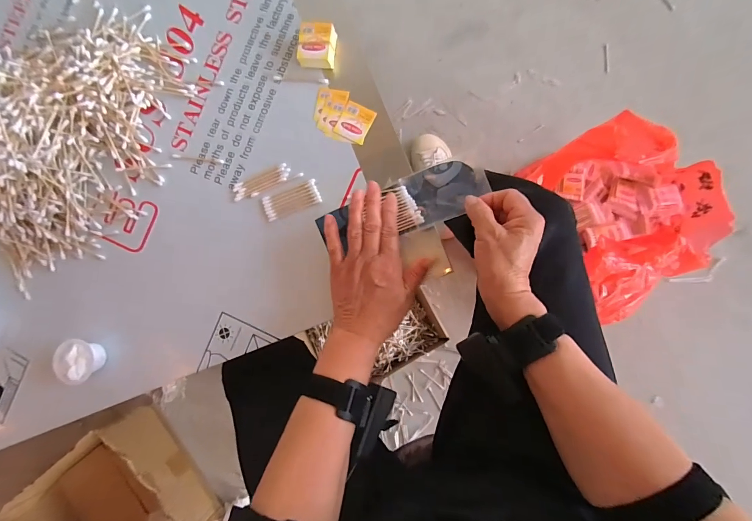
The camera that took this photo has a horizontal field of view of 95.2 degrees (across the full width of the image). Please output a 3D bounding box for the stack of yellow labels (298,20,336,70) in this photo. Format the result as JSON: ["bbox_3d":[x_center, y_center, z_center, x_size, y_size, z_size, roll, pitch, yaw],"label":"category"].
[{"bbox_3d":[-0.071,-0.264,0.422,0.043,0.026,0.048,5,88,7],"label":"stack of yellow labels"}]

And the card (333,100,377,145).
[{"bbox_3d":[-0.026,-0.172,0.427,0.040,0.004,0.045,26,90,7],"label":"card"}]

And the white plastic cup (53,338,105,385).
[{"bbox_3d":[-0.374,0.125,0.433,0.048,0.031,0.047,0,87,7],"label":"white plastic cup"}]

